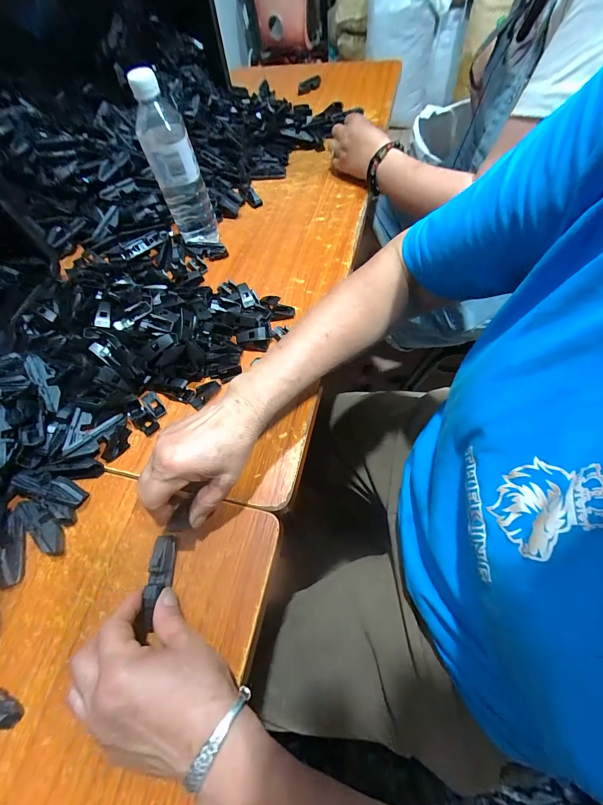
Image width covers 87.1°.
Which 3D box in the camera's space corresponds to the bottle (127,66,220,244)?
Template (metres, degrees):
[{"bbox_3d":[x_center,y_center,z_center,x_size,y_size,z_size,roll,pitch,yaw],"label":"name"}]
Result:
[{"bbox_3d":[-0.183,-0.338,0.468,0.066,0.202,0.063,-22,61,-7],"label":"bottle"}]

